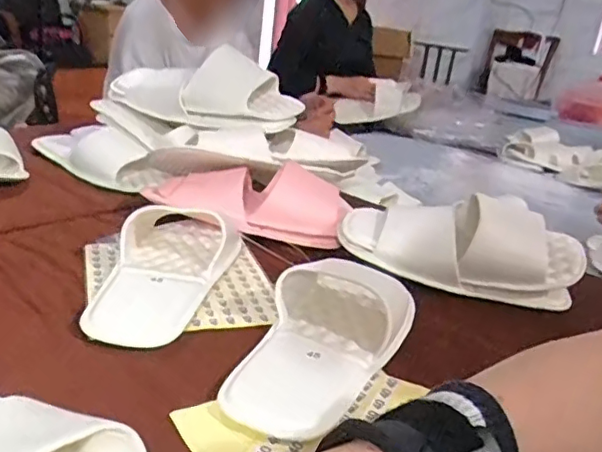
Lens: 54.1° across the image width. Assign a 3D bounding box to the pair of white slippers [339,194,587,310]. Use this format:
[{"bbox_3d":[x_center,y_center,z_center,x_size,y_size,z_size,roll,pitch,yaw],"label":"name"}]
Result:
[{"bbox_3d":[0.161,0.016,0.588,0.236,0.075,0.090,8,21,8],"label":"pair of white slippers"}]

